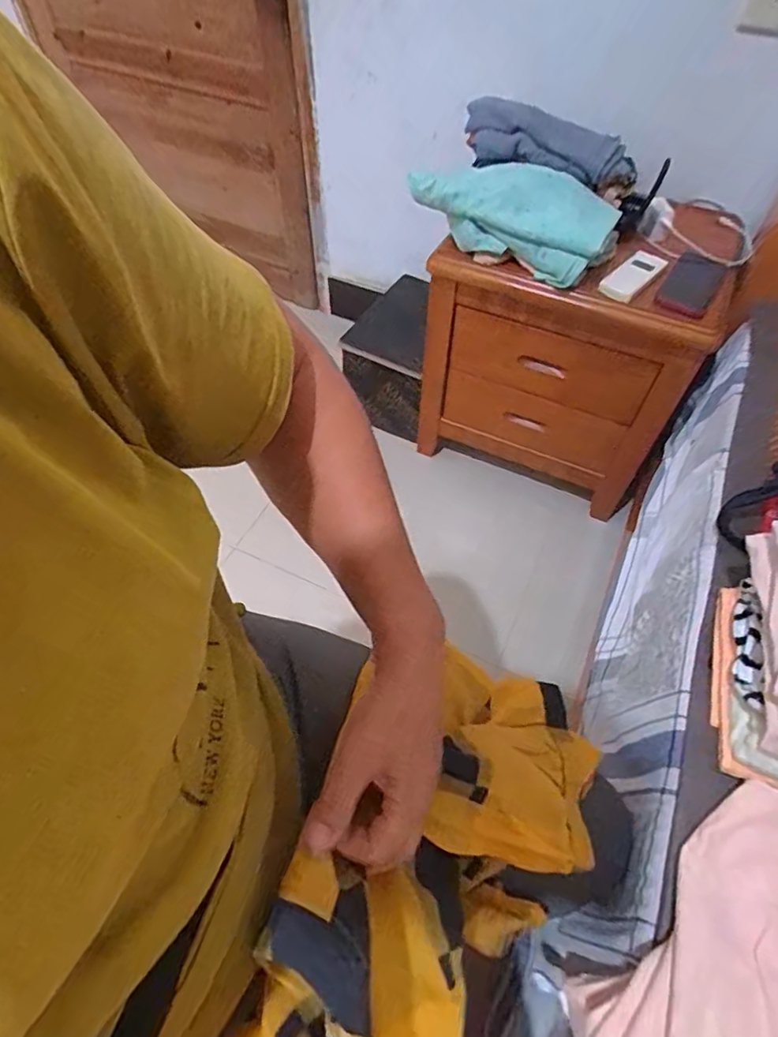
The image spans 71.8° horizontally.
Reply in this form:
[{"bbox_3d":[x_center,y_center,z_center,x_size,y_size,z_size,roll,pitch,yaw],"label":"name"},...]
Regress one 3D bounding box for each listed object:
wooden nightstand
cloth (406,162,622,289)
[{"bbox_3d":[0.355,-0.364,1.115,0.479,0.466,0.345,23,59,15],"label":"wooden nightstand"},{"bbox_3d":[0.212,-0.511,0.890,0.318,0.090,0.177,25,59,15],"label":"cloth"}]

